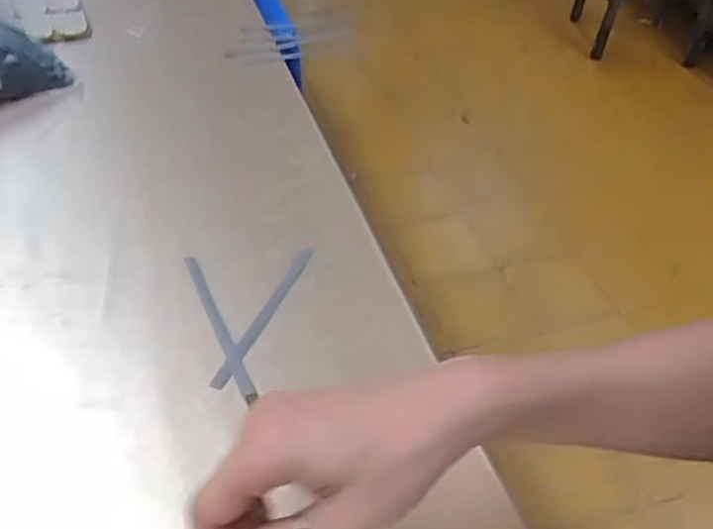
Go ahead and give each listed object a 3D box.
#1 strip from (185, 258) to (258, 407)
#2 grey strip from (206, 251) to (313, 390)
[{"bbox_3d":[-0.090,0.039,0.472,0.009,0.004,0.133,-14,46,-23],"label":"strip"},{"bbox_3d":[-0.060,0.032,0.484,0.011,0.005,0.131,9,43,22],"label":"grey strip"}]

